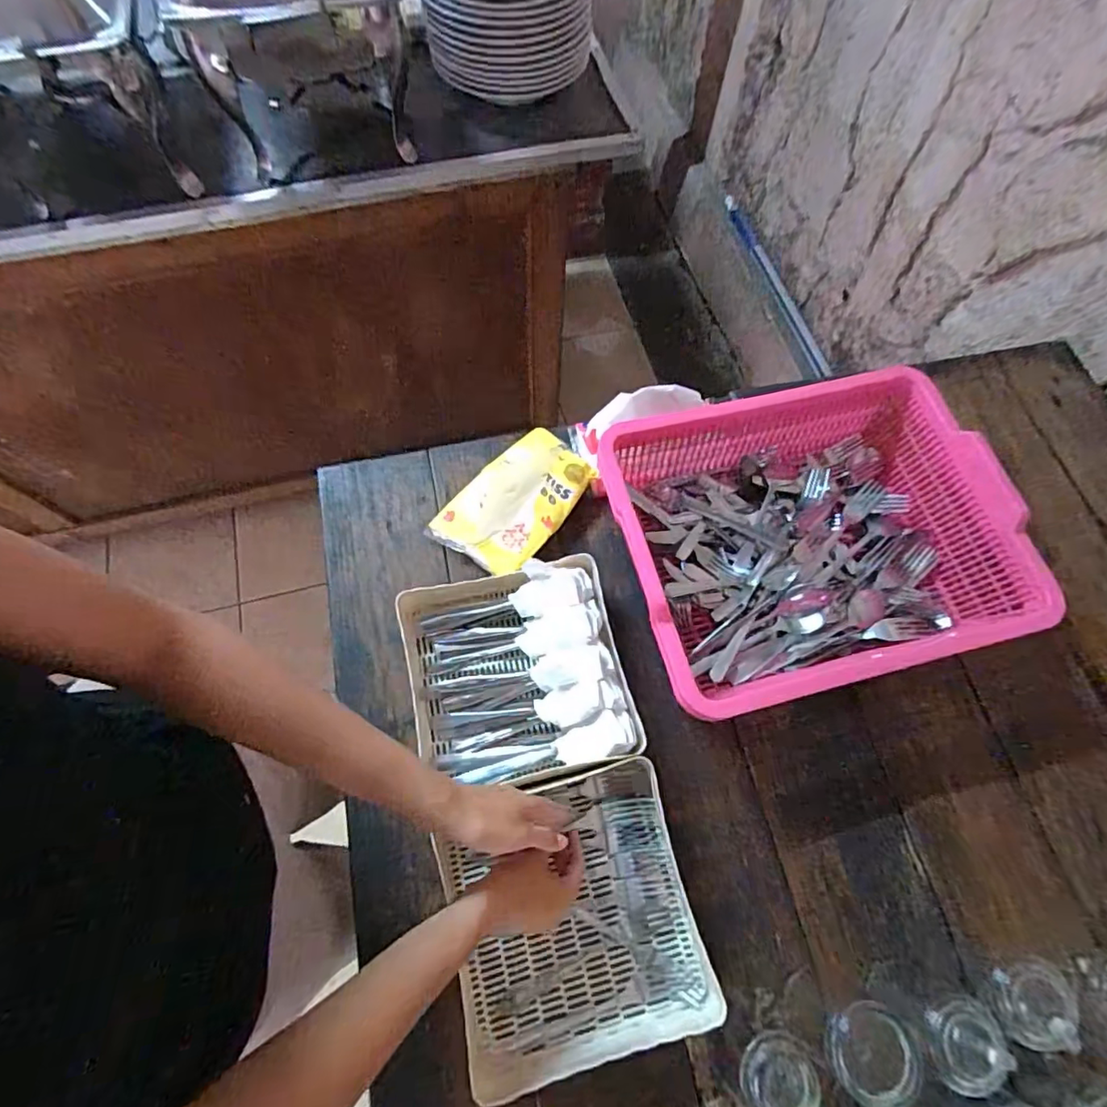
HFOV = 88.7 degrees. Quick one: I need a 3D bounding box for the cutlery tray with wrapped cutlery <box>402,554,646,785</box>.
[{"bbox_3d":[-0.041,0.123,0.588,0.215,0.064,0.216,-11,67,-8],"label":"cutlery tray with wrapped cutlery"}]

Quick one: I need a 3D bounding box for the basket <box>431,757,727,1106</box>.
[{"bbox_3d":[0.016,0.326,0.509,0.213,0.048,0.221,-12,68,-8],"label":"basket"}]

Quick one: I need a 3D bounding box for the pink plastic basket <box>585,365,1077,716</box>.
[{"bbox_3d":[0.265,-0.011,0.621,0.390,0.130,0.312,-13,69,-7],"label":"pink plastic basket"}]

